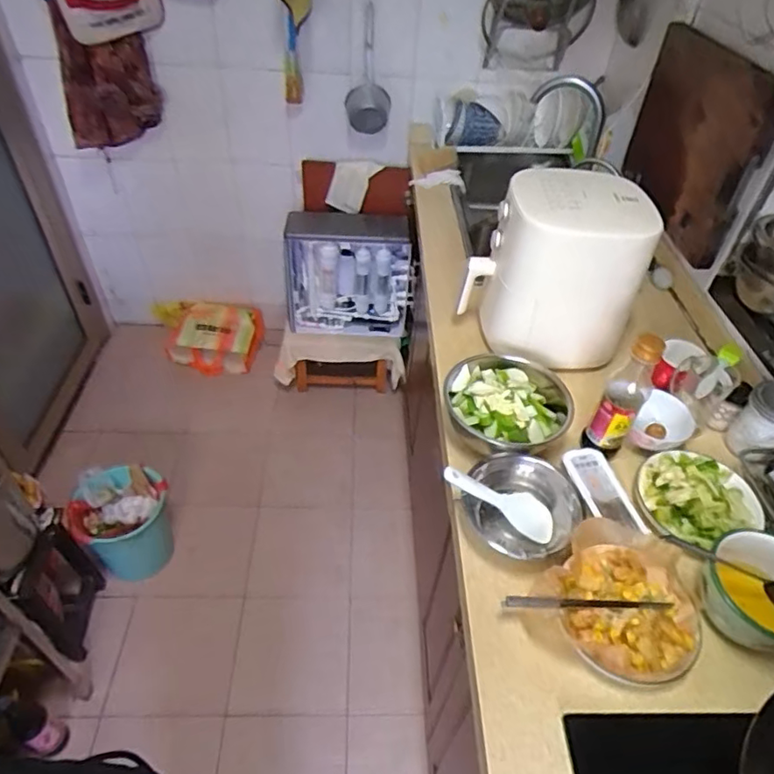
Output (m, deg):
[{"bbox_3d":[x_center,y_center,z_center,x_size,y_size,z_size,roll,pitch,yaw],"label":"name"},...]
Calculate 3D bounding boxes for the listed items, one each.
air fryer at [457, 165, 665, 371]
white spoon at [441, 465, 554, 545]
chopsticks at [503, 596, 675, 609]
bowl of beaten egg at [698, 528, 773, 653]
[{"bbox_3d":[0.309,-0.210,1.021,0.278,0.275,0.217,28,50,22],"label":"air fryer"},{"bbox_3d":[0.162,0.163,0.811,0.176,0.016,0.062,28,46,-8],"label":"white spoon"},{"bbox_3d":[0.260,0.277,0.720,0.219,0.014,0.017,1,45,-3],"label":"chopsticks"},{"bbox_3d":[0.476,0.265,0.717,0.121,0.093,0.134,-4,46,-8],"label":"bowl of beaten egg"}]

